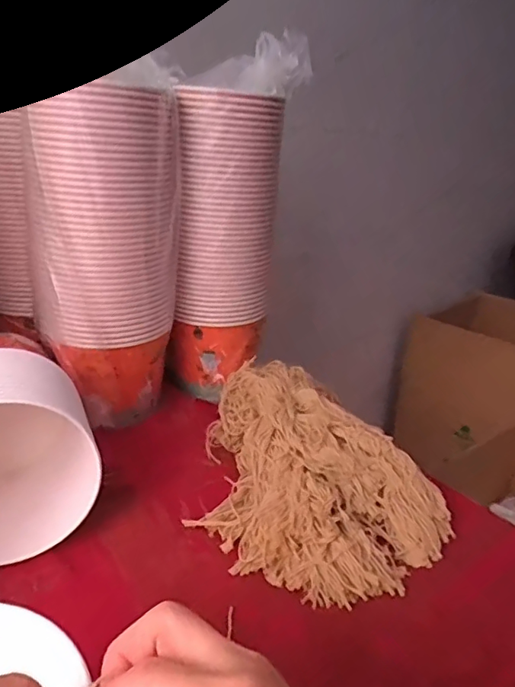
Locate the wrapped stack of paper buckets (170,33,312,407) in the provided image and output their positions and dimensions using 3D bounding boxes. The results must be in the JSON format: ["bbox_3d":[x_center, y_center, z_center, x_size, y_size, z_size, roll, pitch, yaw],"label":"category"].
[{"bbox_3d":[-0.032,-0.154,0.701,0.148,0.447,0.132,7,23,7],"label":"wrapped stack of paper buckets"}]

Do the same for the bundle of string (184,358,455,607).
[{"bbox_3d":[0.045,0.134,0.578,0.236,0.083,0.334,-7,25,-24],"label":"bundle of string"}]

